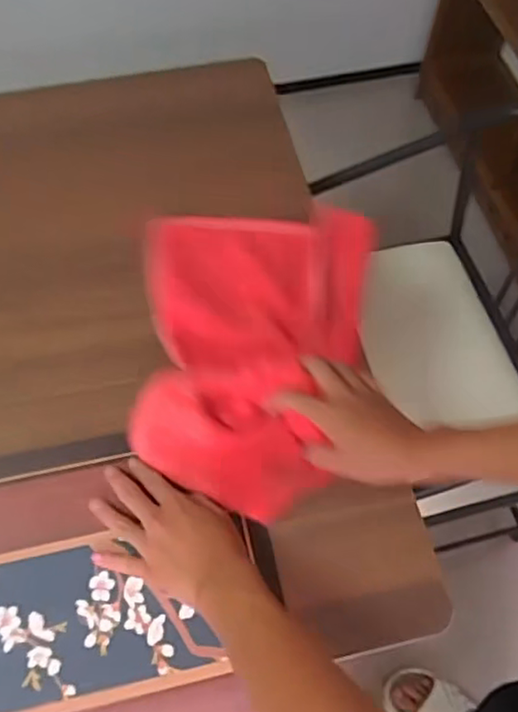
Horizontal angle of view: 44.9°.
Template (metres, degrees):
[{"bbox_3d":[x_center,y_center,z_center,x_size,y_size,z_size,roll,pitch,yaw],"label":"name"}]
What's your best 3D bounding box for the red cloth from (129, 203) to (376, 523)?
[{"bbox_3d":[0.001,-0.024,0.658,0.245,0.058,0.356,0,62,1],"label":"red cloth"}]

